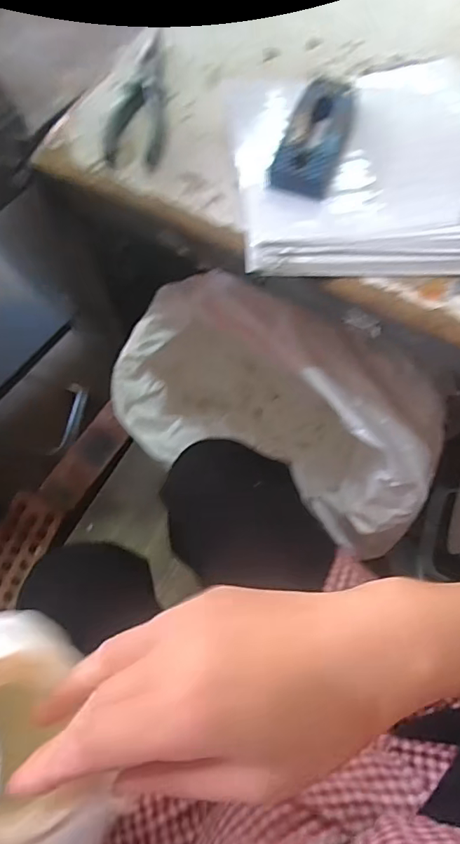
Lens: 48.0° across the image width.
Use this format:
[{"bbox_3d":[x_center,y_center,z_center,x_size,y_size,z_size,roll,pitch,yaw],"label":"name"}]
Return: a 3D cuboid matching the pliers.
[{"bbox_3d":[-0.081,-0.322,0.506,0.052,0.016,0.177,7,67,4],"label":"pliers"}]

